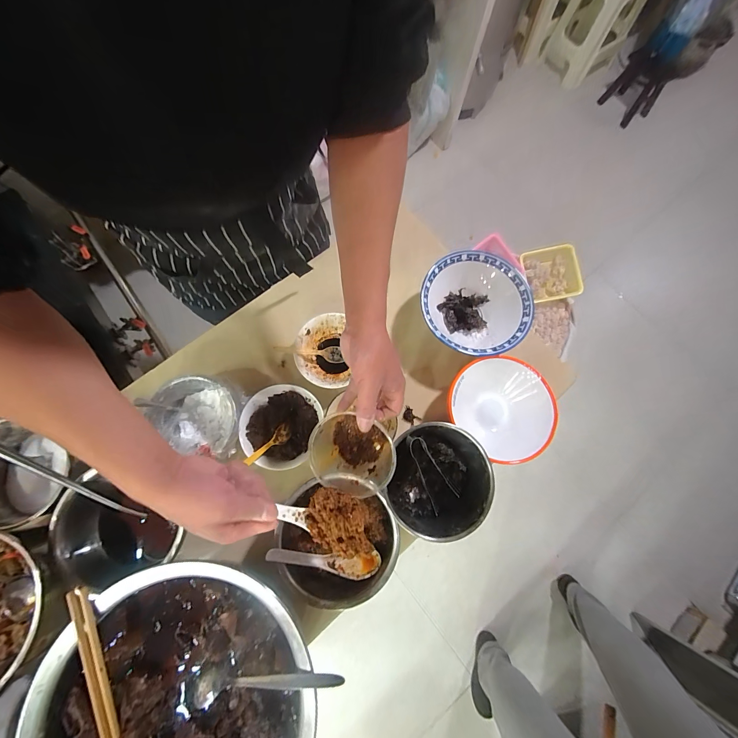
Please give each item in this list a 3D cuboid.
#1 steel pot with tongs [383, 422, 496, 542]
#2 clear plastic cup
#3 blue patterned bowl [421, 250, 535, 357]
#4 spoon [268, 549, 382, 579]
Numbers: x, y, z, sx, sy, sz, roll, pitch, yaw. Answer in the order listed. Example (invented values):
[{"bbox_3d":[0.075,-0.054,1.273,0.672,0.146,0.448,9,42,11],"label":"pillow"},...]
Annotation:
[{"bbox_3d":[0.113,0.173,0.492,0.146,0.100,0.148,0,74,-2],"label":"steel pot with tongs"},{"bbox_3d":[-0.024,0.120,0.444,0.122,0.044,0.099,24,75,5],"label":"clear plastic cup"},{"bbox_3d":[0.187,-0.111,0.579,0.187,0.069,0.183,0,74,-2],"label":"blue patterned bowl"},{"bbox_3d":[-0.061,0.263,0.441,0.155,0.031,0.035,18,74,-17],"label":"spoon"}]

